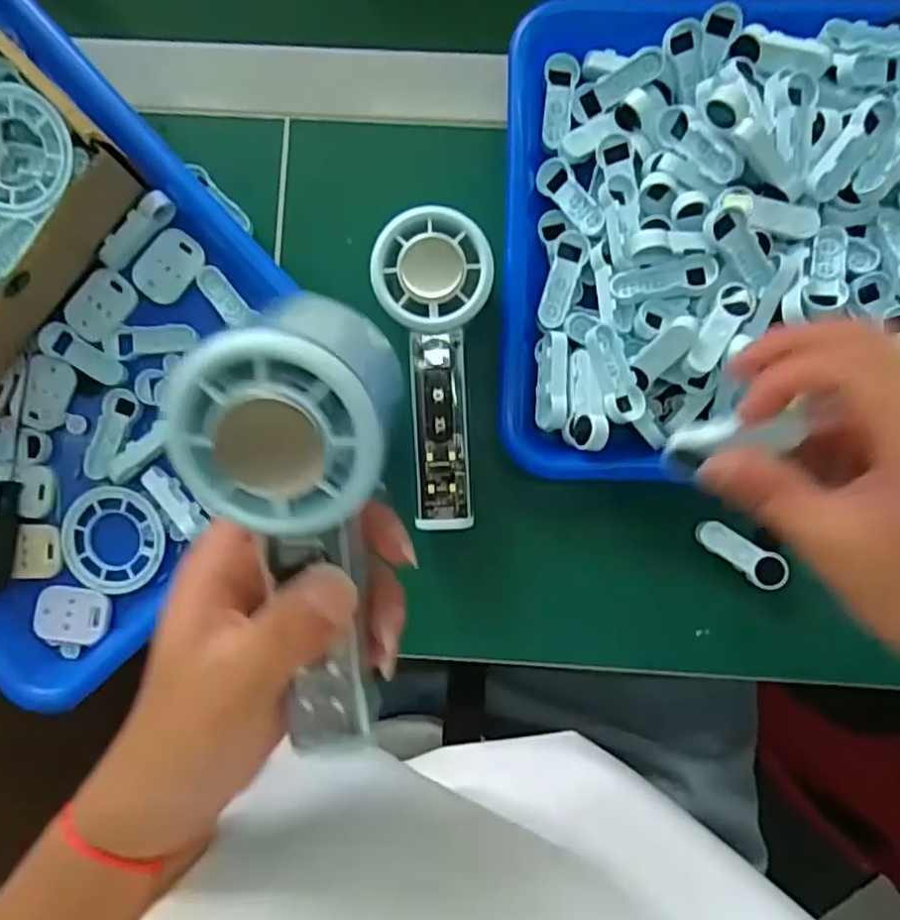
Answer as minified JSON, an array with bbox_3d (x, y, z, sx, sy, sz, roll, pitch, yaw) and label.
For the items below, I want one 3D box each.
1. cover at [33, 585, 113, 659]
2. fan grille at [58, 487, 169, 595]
[{"bbox_3d":[-0.209,0.090,0.374,0.036,0.014,0.038,9,87,3],"label":"cover"},{"bbox_3d":[-0.187,0.043,0.371,0.051,0.010,0.055,0,87,2],"label":"fan grille"}]

